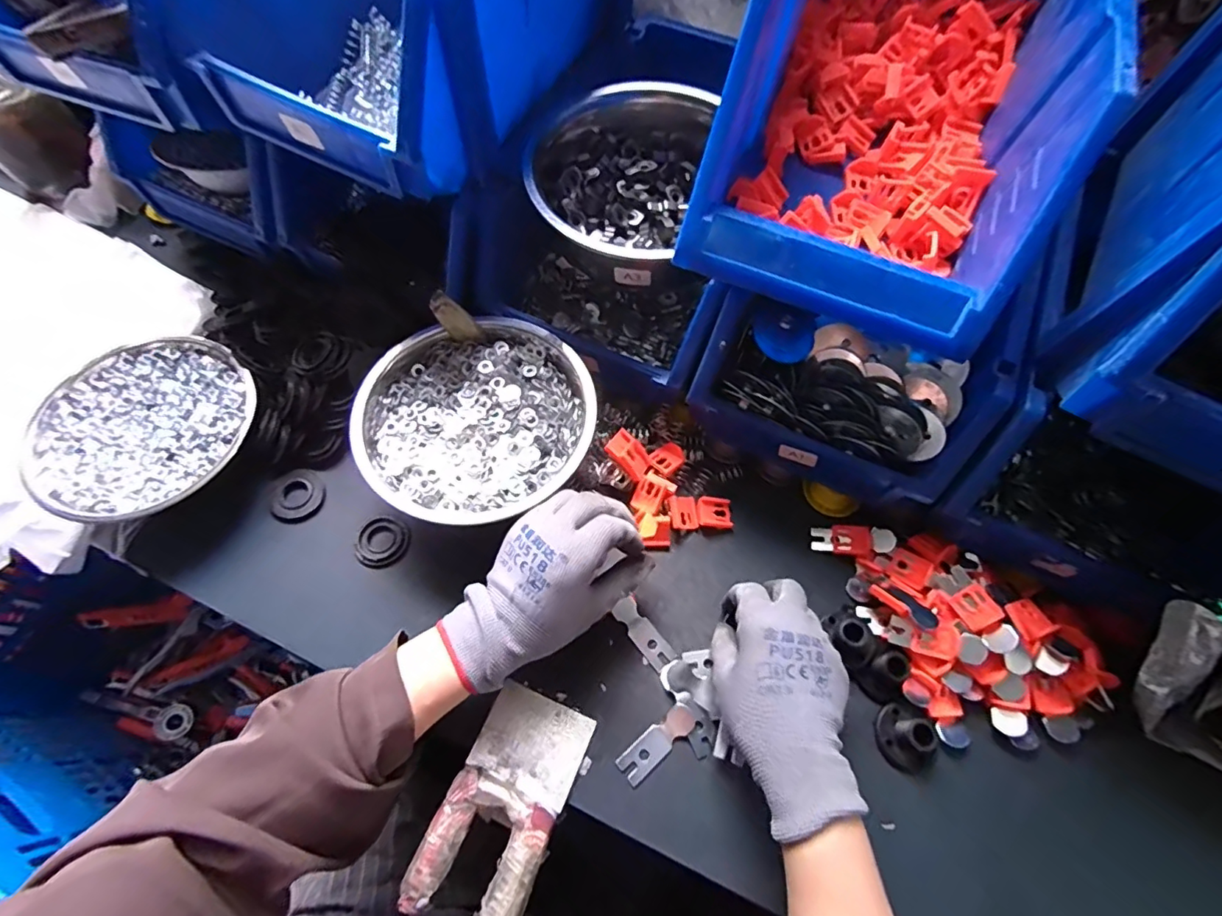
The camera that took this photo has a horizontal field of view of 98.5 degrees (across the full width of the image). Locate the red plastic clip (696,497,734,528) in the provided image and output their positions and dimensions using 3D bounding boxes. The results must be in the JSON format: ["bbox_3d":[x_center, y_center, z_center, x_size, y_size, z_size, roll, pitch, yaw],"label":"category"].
[{"bbox_3d":[0.089,0.047,0.456,0.030,0.008,0.026,3,65,0],"label":"red plastic clip"}]

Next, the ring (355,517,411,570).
[{"bbox_3d":[-0.191,0.071,0.441,0.042,0.004,0.043,0,65,-1],"label":"ring"}]

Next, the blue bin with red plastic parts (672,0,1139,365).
[{"bbox_3d":[0.198,-0.256,0.362,0.194,0.128,0.341,21,66,9],"label":"blue bin with red plastic parts"}]

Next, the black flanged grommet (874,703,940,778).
[{"bbox_3d":[0.215,0.203,0.376,0.045,0.029,0.039,28,68,12],"label":"black flanged grommet"}]

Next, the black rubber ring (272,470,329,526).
[{"bbox_3d":[-0.272,0.033,0.459,0.043,0.004,0.047,0,65,-1],"label":"black rubber ring"}]

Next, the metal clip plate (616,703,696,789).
[{"bbox_3d":[0.034,0.205,0.381,0.063,0.006,0.021,-38,71,-17],"label":"metal clip plate"}]

